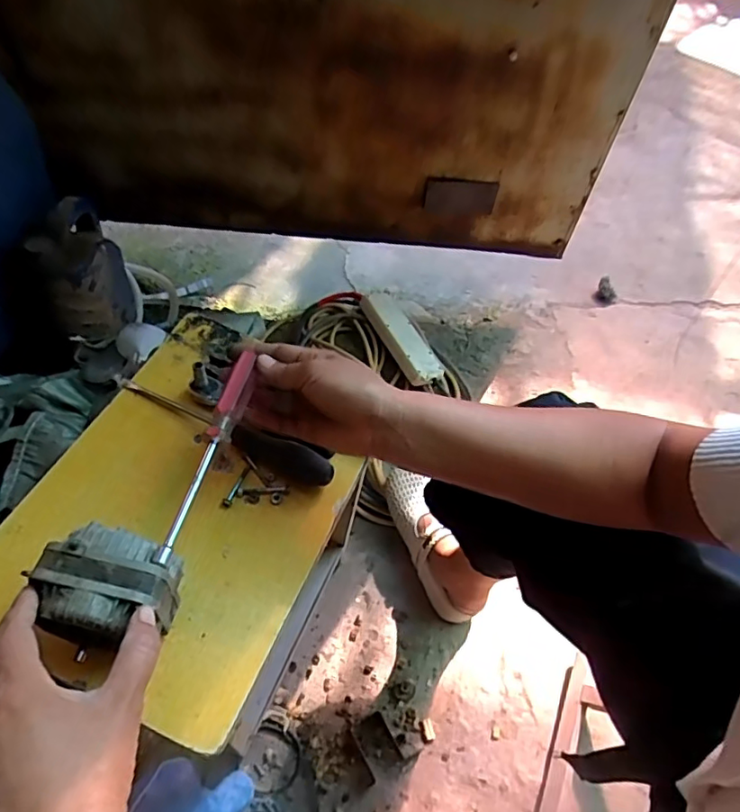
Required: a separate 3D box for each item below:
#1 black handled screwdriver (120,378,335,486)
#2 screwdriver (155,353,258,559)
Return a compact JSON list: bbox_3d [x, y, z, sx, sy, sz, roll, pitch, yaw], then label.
[{"bbox_3d":[-0.134,0.023,0.509,0.217,0.024,0.026,22,55,10],"label":"black handled screwdriver"},{"bbox_3d":[-0.117,0.033,0.411,0.018,0.013,0.165,14,61,5],"label":"screwdriver"}]

